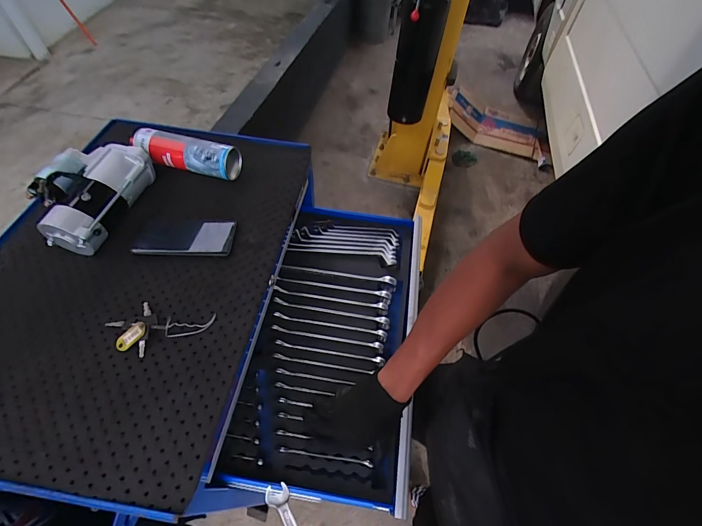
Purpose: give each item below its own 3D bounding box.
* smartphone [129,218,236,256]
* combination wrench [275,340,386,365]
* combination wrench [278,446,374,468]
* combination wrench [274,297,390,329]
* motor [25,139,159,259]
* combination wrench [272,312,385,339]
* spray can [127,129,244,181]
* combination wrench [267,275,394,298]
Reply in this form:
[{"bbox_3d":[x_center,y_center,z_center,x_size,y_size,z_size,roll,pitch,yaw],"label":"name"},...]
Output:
[{"bbox_3d":[-0.288,-0.048,0.593,0.161,0.010,0.076,2,55,-2],"label":"smartphone"},{"bbox_3d":[-0.041,0.172,0.660,0.212,0.018,0.012,9,55,3],"label":"combination wrench"},{"bbox_3d":[-0.042,0.320,0.563,0.156,0.015,0.009,8,55,2],"label":"combination wrench"},{"bbox_3d":[-0.040,0.103,0.705,0.241,0.025,0.022,9,55,3],"label":"combination wrench"},{"bbox_3d":[-0.445,-0.126,0.591,0.130,0.088,0.210,14,56,6],"label":"motor"},{"bbox_3d":[-0.042,0.124,0.692,0.230,0.023,0.013,9,55,3],"label":"combination wrench"},{"bbox_3d":[-0.331,-0.218,0.677,0.216,0.063,0.057,11,55,4],"label":"spray can"},{"bbox_3d":[-0.046,0.053,0.735,0.263,0.021,0.024,7,55,1],"label":"combination wrench"}]

